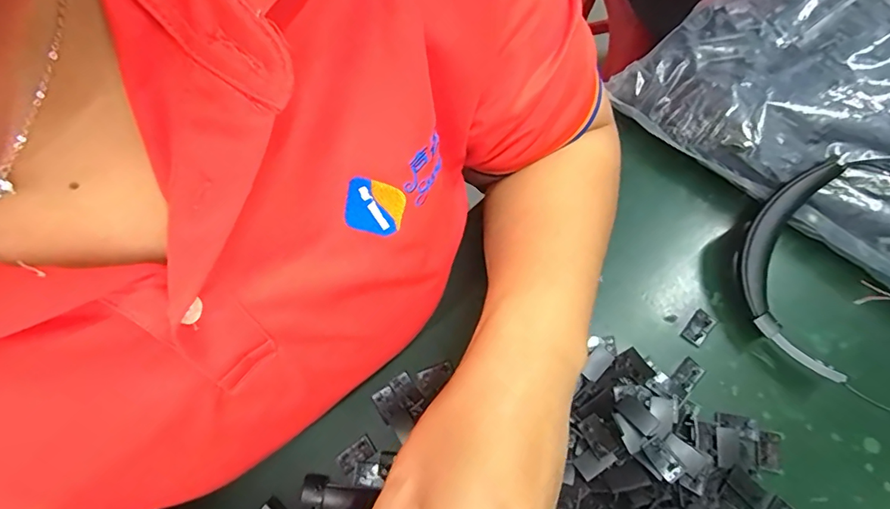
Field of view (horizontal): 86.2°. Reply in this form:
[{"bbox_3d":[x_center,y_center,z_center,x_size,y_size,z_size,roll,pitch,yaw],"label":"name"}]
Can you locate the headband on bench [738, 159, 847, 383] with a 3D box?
[{"bbox_3d":[0.237,0.009,0.328,0.055,0.042,0.142,7,83,5],"label":"headband on bench"}]

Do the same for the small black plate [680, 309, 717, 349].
[{"bbox_3d":[0.186,0.054,0.349,0.015,0.004,0.026,41,76,15],"label":"small black plate"}]

